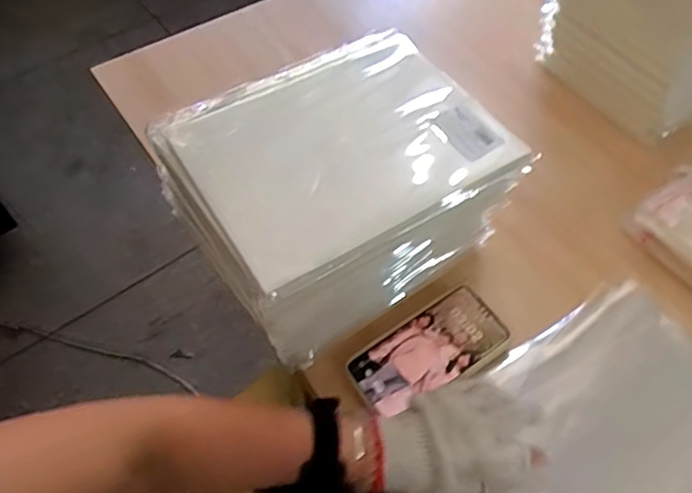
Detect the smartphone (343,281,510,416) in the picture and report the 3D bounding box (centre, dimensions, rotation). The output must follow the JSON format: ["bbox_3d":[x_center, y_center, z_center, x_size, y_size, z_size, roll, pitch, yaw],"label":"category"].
[{"bbox_3d":[0.084,0.105,0.587,0.165,0.007,0.077,-30,60,-18],"label":"smartphone"}]

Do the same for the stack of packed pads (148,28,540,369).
[{"bbox_3d":[0.000,-0.045,0.577,0.282,0.190,0.214,-28,61,-18],"label":"stack of packed pads"}]

